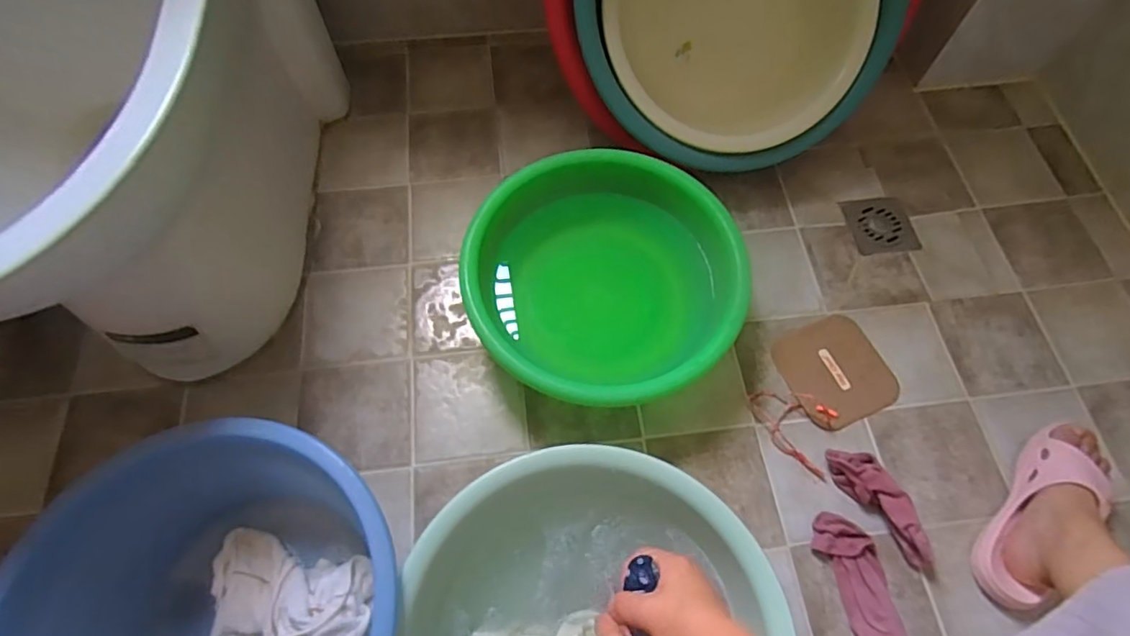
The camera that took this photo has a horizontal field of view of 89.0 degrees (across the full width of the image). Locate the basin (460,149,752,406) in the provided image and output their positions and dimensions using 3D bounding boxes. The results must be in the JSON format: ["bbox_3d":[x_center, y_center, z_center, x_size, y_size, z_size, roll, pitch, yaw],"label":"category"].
[{"bbox_3d":[0.053,-0.040,0.777,0.340,0.136,0.344,0,65,0],"label":"basin"}]

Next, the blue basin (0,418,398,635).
[{"bbox_3d":[-0.338,0.310,0.586,0.350,0.170,0.355,0,65,0],"label":"blue basin"}]

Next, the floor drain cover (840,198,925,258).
[{"bbox_3d":[0.501,-0.148,0.915,0.100,0.006,0.104,-7,65,-4],"label":"floor drain cover"}]

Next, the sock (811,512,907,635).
[{"bbox_3d":[0.347,0.308,0.672,0.064,0.023,0.157,-19,66,-9],"label":"sock"}]

